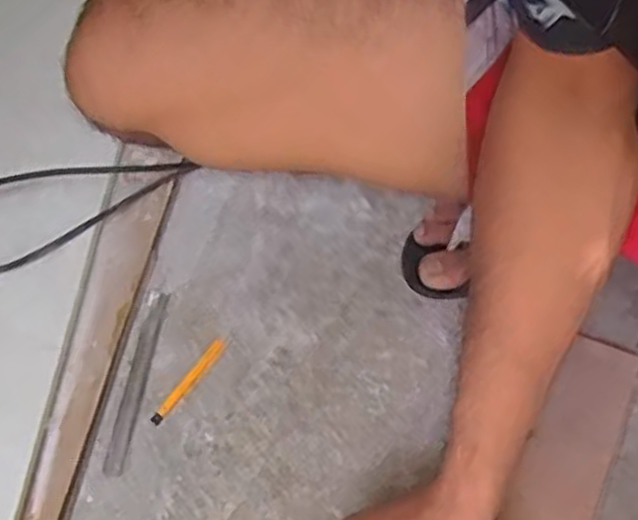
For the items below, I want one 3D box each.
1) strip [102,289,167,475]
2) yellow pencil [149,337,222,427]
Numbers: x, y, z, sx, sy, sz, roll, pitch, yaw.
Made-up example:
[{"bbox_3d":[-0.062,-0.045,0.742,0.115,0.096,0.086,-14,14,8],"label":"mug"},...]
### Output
[{"bbox_3d":[-0.160,0.104,0.681,0.019,0.009,0.172,5,58,6],"label":"strip"},{"bbox_3d":[-0.114,0.105,0.677,0.011,0.007,0.093,29,63,20],"label":"yellow pencil"}]

